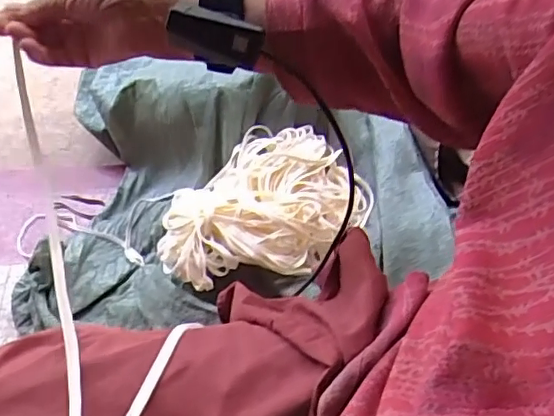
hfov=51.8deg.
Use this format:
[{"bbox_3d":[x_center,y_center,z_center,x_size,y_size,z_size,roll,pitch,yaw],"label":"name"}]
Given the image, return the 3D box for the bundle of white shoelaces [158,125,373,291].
[{"bbox_3d":[-0.021,-0.010,0.866,0.341,0.068,0.225,-27,57,-19],"label":"bundle of white shoelaces"}]

